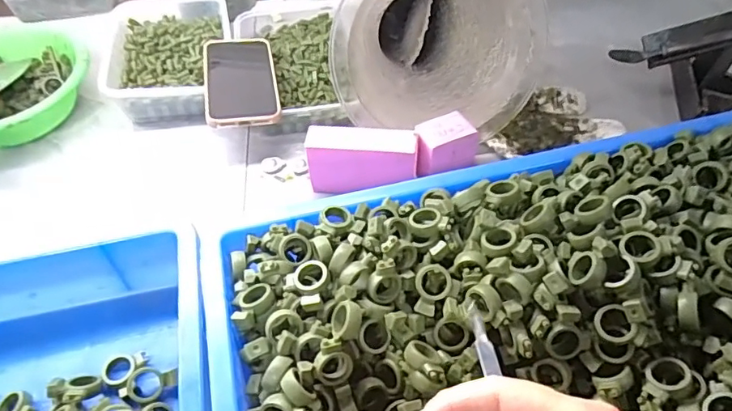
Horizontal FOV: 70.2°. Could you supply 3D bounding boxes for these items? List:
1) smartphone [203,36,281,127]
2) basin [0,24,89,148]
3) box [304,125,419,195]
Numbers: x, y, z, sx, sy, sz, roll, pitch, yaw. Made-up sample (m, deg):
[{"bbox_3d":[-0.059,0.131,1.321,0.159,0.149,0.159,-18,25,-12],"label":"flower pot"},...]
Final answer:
[{"bbox_3d":[-0.145,-0.151,0.603,0.078,0.018,0.177,-7,48,-11],"label":"smartphone"},{"bbox_3d":[-0.433,-0.133,0.624,0.204,0.065,0.189,-1,51,1],"label":"basin"},{"bbox_3d":[-0.003,-0.046,0.535,0.111,0.058,0.043,6,51,6],"label":"box"}]

